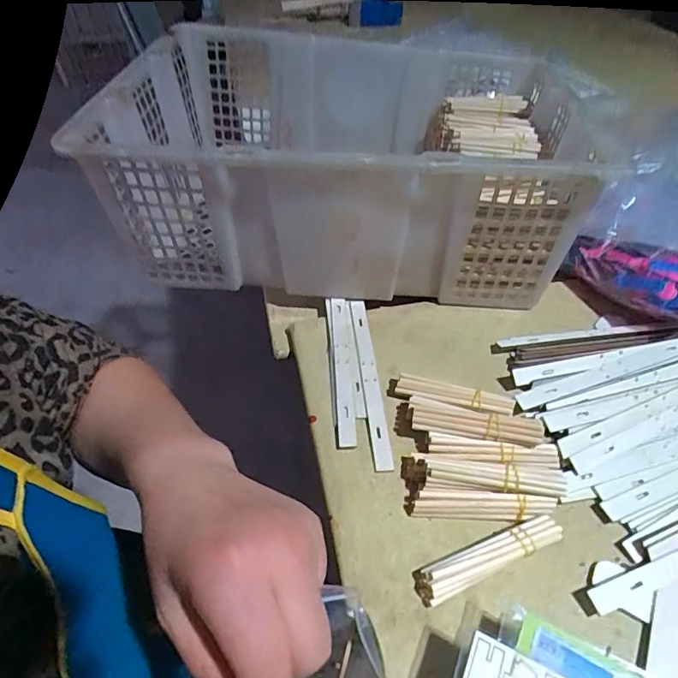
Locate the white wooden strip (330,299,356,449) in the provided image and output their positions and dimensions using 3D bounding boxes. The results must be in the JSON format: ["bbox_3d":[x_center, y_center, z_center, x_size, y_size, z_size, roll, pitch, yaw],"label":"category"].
[{"bbox_3d":[0.004,0.025,0.457,0.018,0.010,0.170,-3,46,-1],"label":"white wooden strip"}]

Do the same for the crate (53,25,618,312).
[{"bbox_3d":[0.014,-0.205,0.564,0.442,0.175,0.350,3,46,5],"label":"crate"}]

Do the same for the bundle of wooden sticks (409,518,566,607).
[{"bbox_3d":[0.102,0.148,0.334,0.104,0.017,0.023,-18,48,-15],"label":"bundle of wooden sticks"}]

